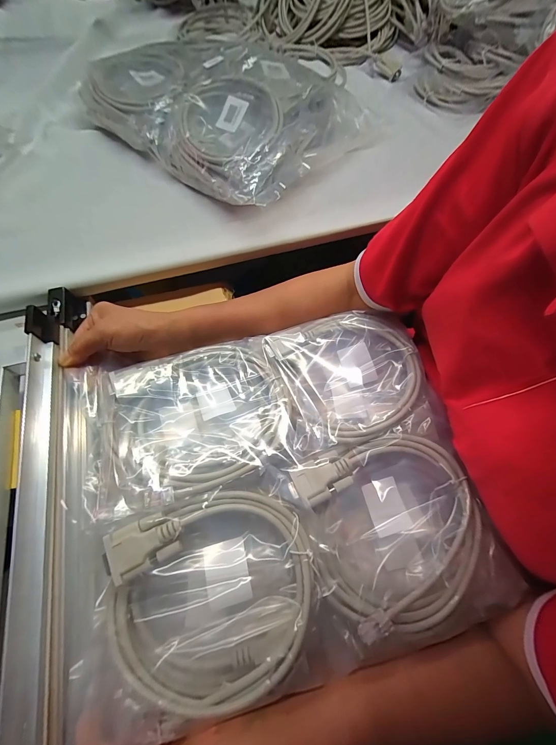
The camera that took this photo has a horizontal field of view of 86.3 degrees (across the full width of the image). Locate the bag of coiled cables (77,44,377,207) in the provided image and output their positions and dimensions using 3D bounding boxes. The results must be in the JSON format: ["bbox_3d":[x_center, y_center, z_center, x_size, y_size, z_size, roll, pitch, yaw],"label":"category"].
[{"bbox_3d":[-0.058,-0.370,0.417,0.311,0.079,0.278,38,71,15],"label":"bag of coiled cables"}]

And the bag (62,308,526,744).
[{"bbox_3d":[-0.013,0.082,0.243,0.325,0.045,0.258,-13,66,-6],"label":"bag"}]

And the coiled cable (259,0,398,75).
[{"bbox_3d":[0.093,-0.667,0.533,0.255,0.104,0.186,1,66,1],"label":"coiled cable"}]

